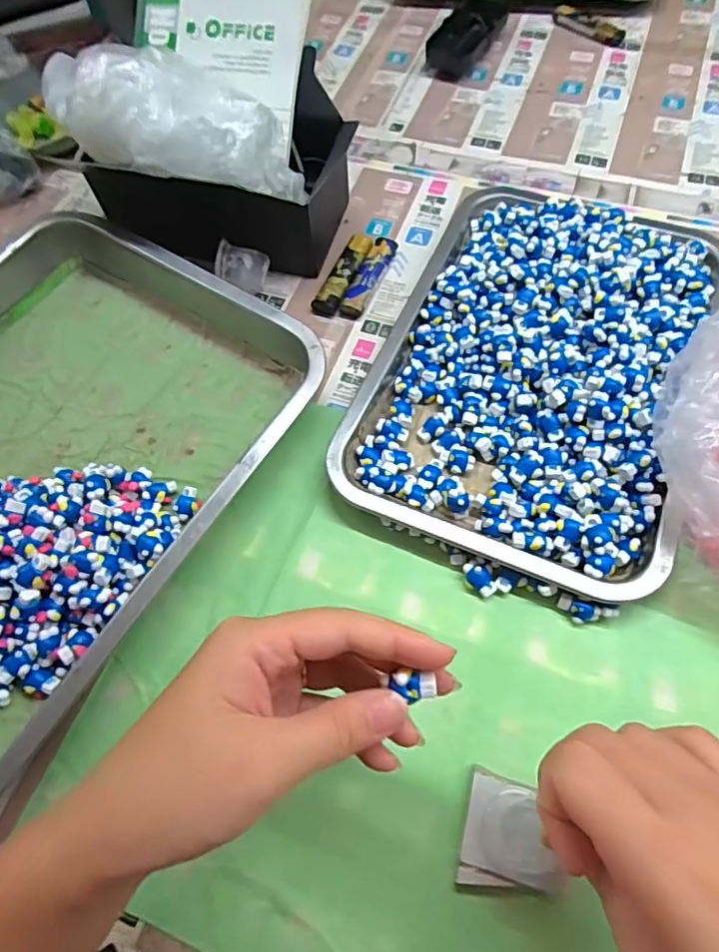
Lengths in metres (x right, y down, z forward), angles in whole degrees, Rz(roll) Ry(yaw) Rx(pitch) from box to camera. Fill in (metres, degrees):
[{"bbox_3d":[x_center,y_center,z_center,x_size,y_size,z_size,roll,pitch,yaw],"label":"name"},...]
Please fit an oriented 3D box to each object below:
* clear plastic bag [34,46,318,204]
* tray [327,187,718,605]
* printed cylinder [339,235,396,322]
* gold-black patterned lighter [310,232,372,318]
[{"bbox_3d":[-0.122,-0.247,0.395,0.178,0.062,0.074,14,63,-10],"label":"clear plastic bag"},{"bbox_3d":[0.124,-0.086,0.381,0.204,0.041,0.298,21,66,13],"label":"tray"},{"bbox_3d":[0.008,-0.160,0.447,0.018,0.012,0.081,19,66,13],"label":"printed cylinder"},{"bbox_3d":[-0.013,-0.163,0.451,0.021,0.011,0.083,21,66,13],"label":"gold-black patterned lighter"}]

